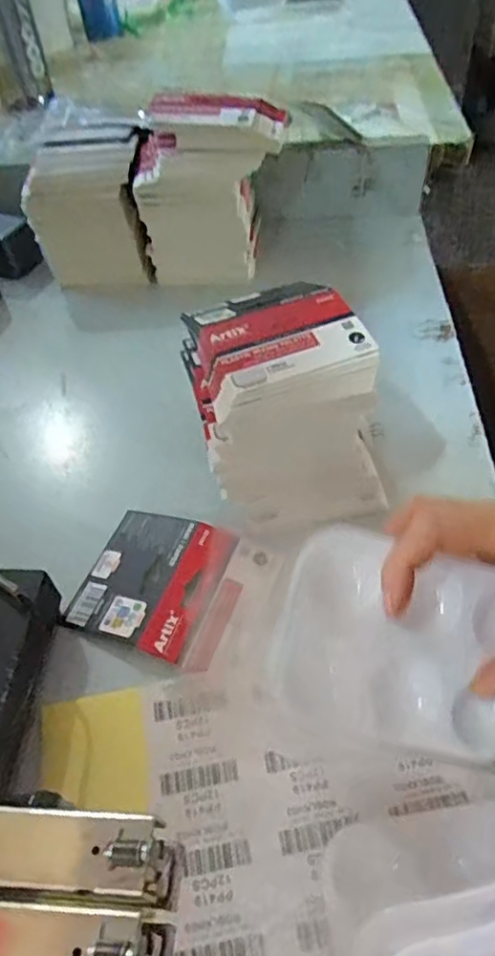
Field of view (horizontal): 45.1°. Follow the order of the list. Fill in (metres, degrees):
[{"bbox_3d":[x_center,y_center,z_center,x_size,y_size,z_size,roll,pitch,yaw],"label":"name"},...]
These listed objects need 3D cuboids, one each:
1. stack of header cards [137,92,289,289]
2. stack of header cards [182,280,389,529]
[{"bbox_3d":[-0.034,-0.304,0.632,0.144,0.151,0.097,2,50,6],"label":"stack of header cards"},{"bbox_3d":[0.024,-0.057,0.437,0.122,0.120,0.145,-12,51,-6],"label":"stack of header cards"}]

